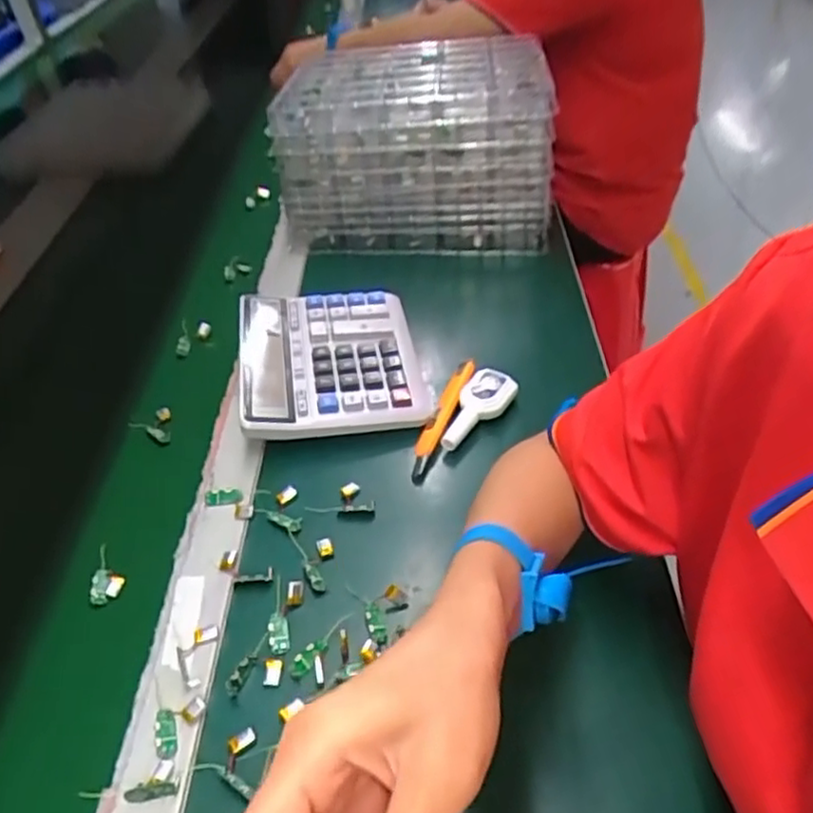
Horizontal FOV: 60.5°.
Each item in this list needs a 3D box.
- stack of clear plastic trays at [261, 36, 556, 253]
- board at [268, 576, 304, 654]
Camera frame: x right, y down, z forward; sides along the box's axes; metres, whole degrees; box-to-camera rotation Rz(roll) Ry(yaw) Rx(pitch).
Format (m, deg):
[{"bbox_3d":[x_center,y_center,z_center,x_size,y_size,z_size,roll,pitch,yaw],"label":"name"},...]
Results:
[{"bbox_3d":[0.018,-0.309,0.849,0.303,0.191,0.218,3,43,7],"label":"stack of clear plastic trays"},{"bbox_3d":[-0.082,0.138,0.465,0.020,0.011,0.052,1,42,5],"label":"board"}]

